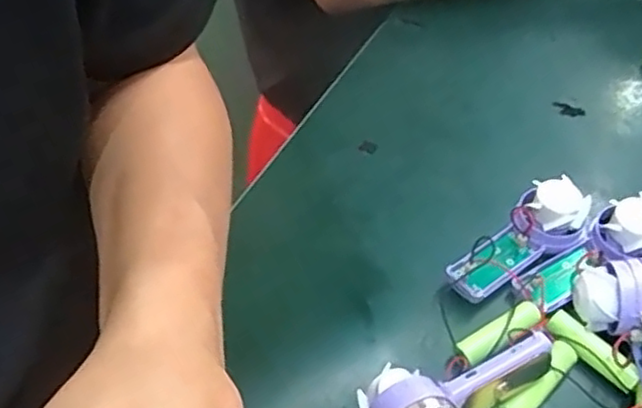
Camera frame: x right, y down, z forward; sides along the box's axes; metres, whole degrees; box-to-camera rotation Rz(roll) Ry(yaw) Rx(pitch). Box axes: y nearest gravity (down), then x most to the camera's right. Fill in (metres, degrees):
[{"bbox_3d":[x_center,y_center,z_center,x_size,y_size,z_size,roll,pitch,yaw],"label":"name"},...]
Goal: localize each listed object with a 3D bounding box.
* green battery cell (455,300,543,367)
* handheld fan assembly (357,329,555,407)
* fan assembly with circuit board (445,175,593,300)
[{"bbox_3d":[0.094,0.066,0.350,0.052,0.015,0.015,-24,54,-30],"label":"green battery cell"},{"bbox_3d":[0.063,0.088,0.325,0.093,0.037,0.040,-26,55,-19],"label":"handheld fan assembly"},{"bbox_3d":[0.109,0.019,0.383,0.091,0.028,0.034,-30,56,-22],"label":"fan assembly with circuit board"}]

